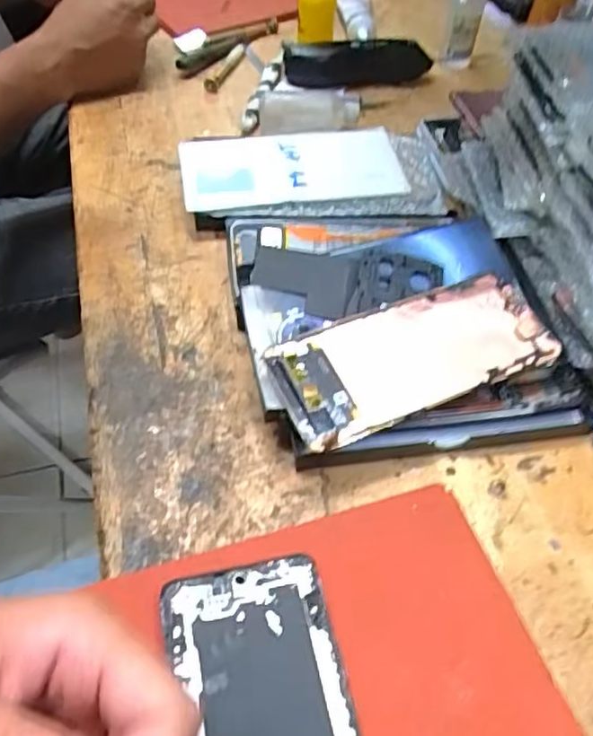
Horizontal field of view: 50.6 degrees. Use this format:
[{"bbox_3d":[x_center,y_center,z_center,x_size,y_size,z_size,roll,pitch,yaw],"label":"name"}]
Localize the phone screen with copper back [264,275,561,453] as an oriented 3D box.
[{"bbox_3d":[0.063,-0.007,0.344,0.148,0.008,0.068,-20,60,-13],"label":"phone screen with copper back"}]

